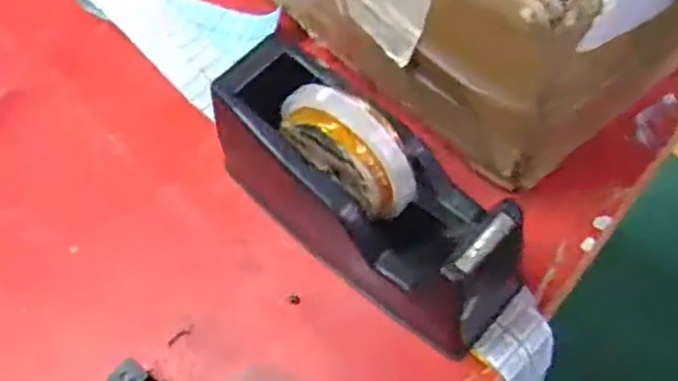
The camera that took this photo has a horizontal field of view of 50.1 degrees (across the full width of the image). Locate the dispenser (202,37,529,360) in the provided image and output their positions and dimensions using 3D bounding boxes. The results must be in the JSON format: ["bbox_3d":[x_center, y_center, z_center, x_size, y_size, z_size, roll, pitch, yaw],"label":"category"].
[{"bbox_3d":[0.015,0.001,0.427,0.210,0.110,0.076,36,70,20],"label":"dispenser"}]

